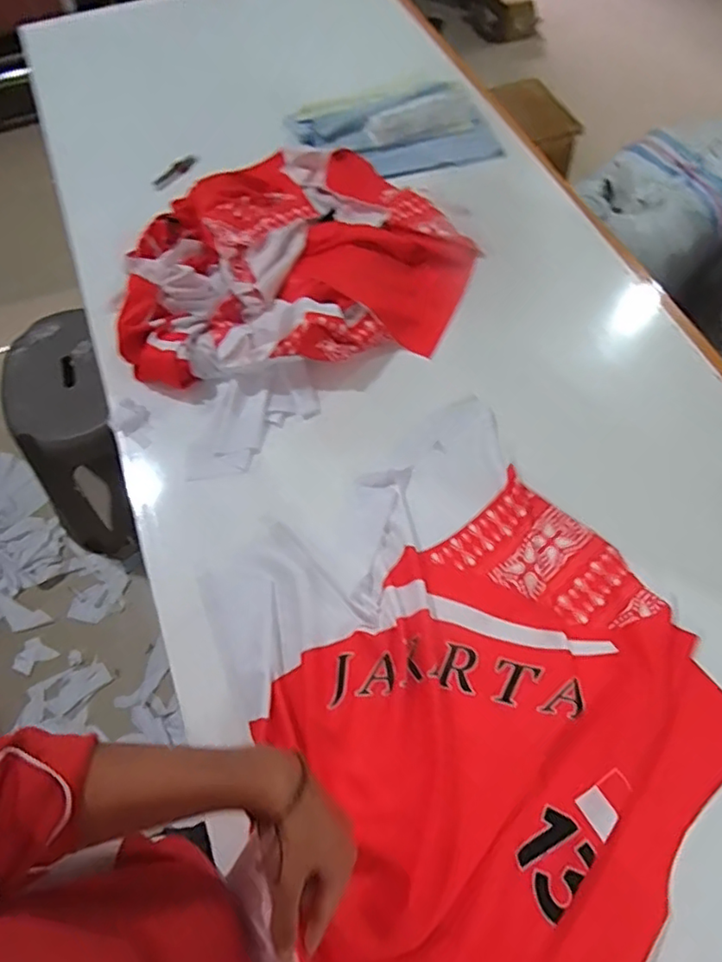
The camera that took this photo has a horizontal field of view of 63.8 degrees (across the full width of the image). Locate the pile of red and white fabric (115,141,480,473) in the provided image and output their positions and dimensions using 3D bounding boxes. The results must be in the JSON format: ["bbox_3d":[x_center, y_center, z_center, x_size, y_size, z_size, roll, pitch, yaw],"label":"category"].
[{"bbox_3d":[-0.111,-0.307,0.836,0.502,0.084,0.411,-36,67,-14],"label":"pile of red and white fabric"}]

